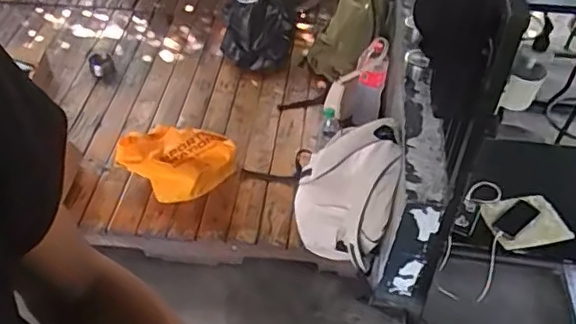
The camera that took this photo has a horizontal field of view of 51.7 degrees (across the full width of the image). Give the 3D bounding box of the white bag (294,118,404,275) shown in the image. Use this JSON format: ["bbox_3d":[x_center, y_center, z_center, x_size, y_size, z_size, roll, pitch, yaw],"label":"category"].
[{"bbox_3d":[0.164,0.066,1.690,0.296,0.327,0.303,23,48,19],"label":"white bag"}]

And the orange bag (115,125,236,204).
[{"bbox_3d":[-0.323,0.008,1.789,0.327,0.256,0.134,-14,47,-16],"label":"orange bag"}]

